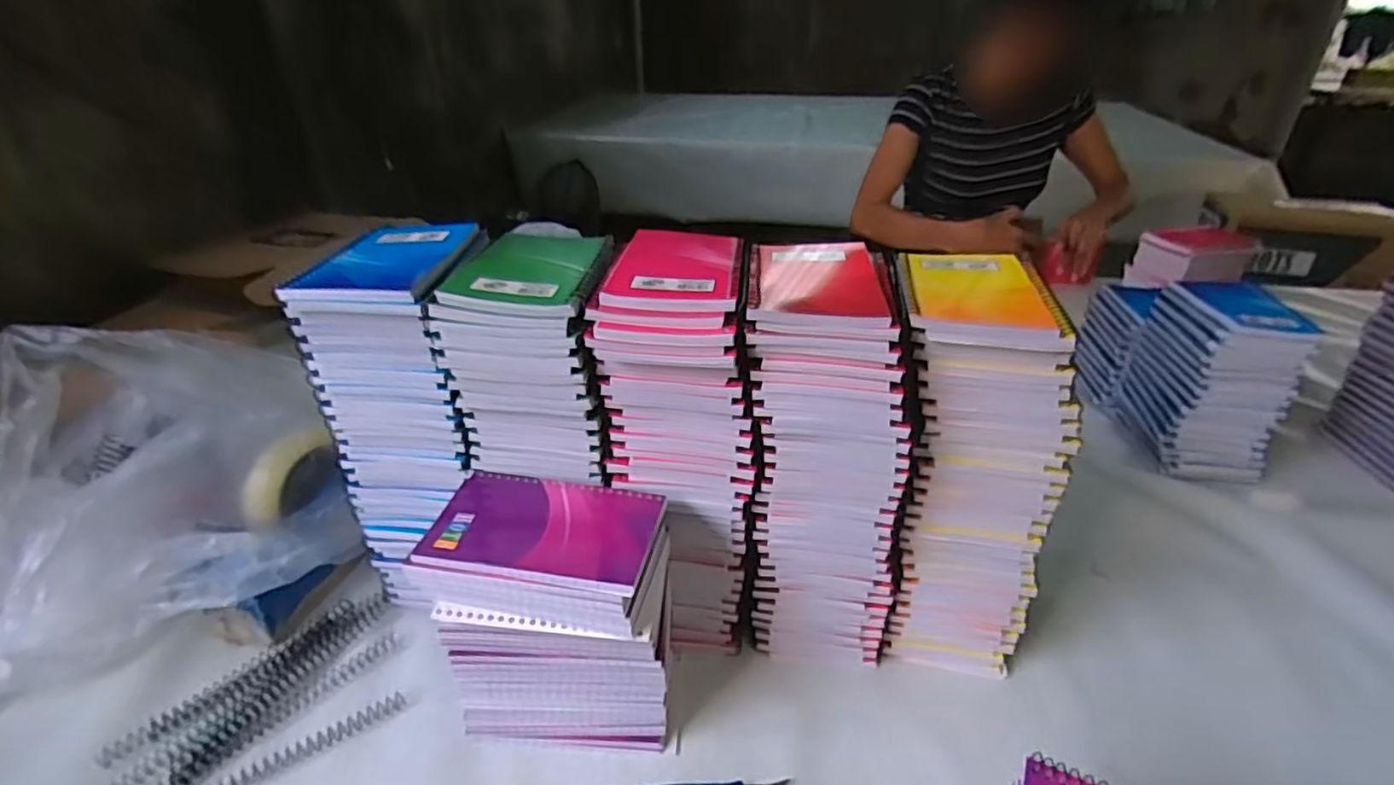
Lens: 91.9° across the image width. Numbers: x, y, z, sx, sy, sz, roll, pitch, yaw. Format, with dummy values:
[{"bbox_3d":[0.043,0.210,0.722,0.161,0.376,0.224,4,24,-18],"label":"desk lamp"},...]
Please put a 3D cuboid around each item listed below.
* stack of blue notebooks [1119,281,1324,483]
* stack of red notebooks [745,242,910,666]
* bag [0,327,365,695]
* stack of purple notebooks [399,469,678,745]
[{"bbox_3d":[0.548,-0.012,0.726,0.100,0.171,0.138,6,32,10],"label":"stack of blue notebooks"},{"bbox_3d":[0.088,0.051,0.491,0.115,0.284,0.127,4,30,4],"label":"stack of red notebooks"},{"bbox_3d":[-0.431,0.073,0.536,0.265,0.186,0.260,-14,34,-21],"label":"bag"},{"bbox_3d":[-0.092,0.143,0.448,0.152,0.161,0.105,4,30,5],"label":"stack of purple notebooks"}]

